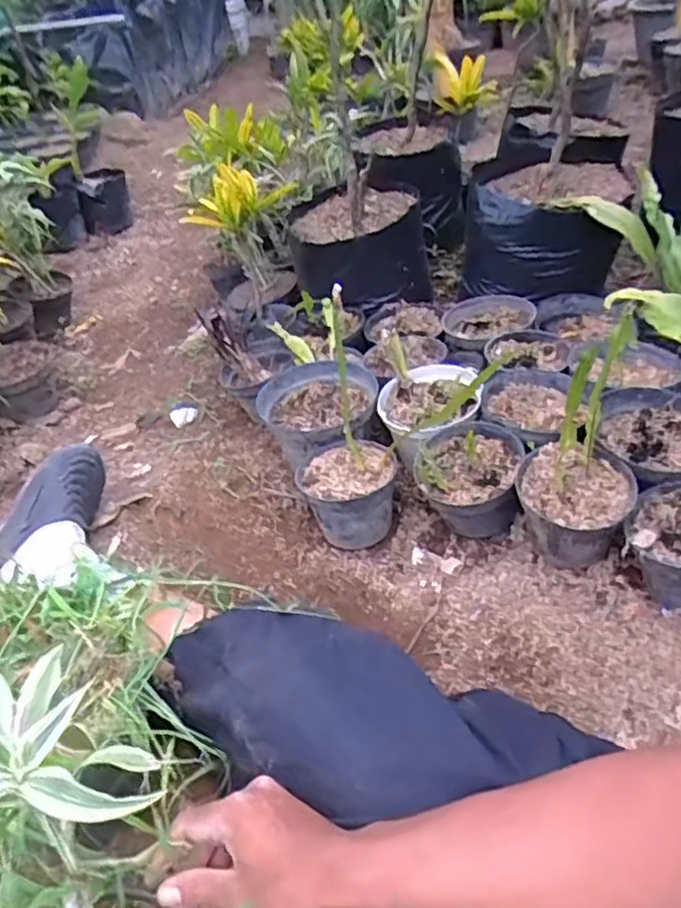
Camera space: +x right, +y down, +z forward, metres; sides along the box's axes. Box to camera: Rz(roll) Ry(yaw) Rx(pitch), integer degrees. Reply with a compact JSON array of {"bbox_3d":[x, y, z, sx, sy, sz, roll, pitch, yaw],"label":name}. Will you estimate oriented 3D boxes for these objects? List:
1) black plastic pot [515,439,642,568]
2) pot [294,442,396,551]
[{"bbox_3d":[0.263,0.069,0.753,0.123,0.109,0.115,-7,40,6],"label":"black plastic pot"},{"bbox_3d":[0.011,0.054,0.857,0.122,0.109,0.123,-7,40,6],"label":"pot"}]

